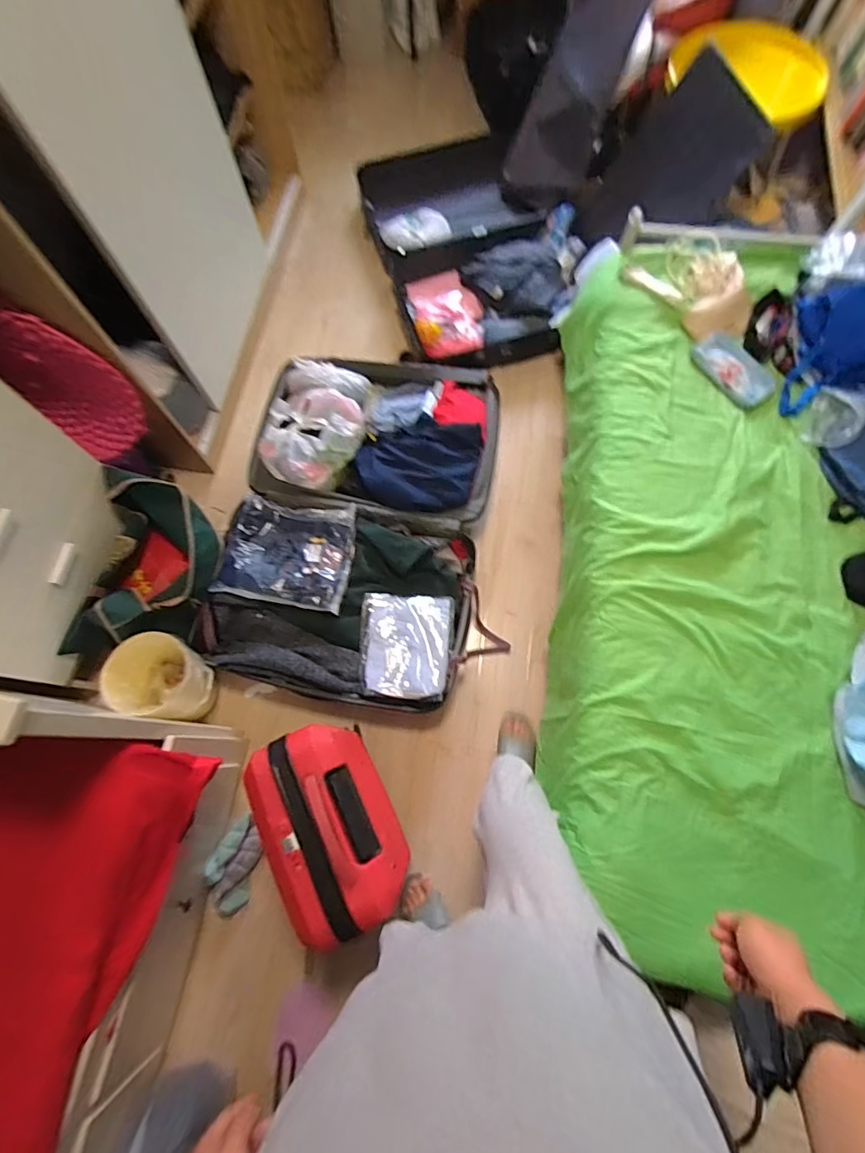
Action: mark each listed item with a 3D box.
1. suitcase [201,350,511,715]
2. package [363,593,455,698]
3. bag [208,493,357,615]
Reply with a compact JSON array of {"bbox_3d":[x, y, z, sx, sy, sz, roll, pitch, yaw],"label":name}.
[{"bbox_3d":[-0.173,-0.233,1.581,0.806,0.177,1.234,7,71,4],"label":"suitcase"},{"bbox_3d":[-0.076,0.192,1.433,0.256,0.027,0.289,3,71,3],"label":"package"},{"bbox_3d":[-0.435,-0.072,1.518,0.376,0.088,0.318,8,71,4],"label":"bag"}]

